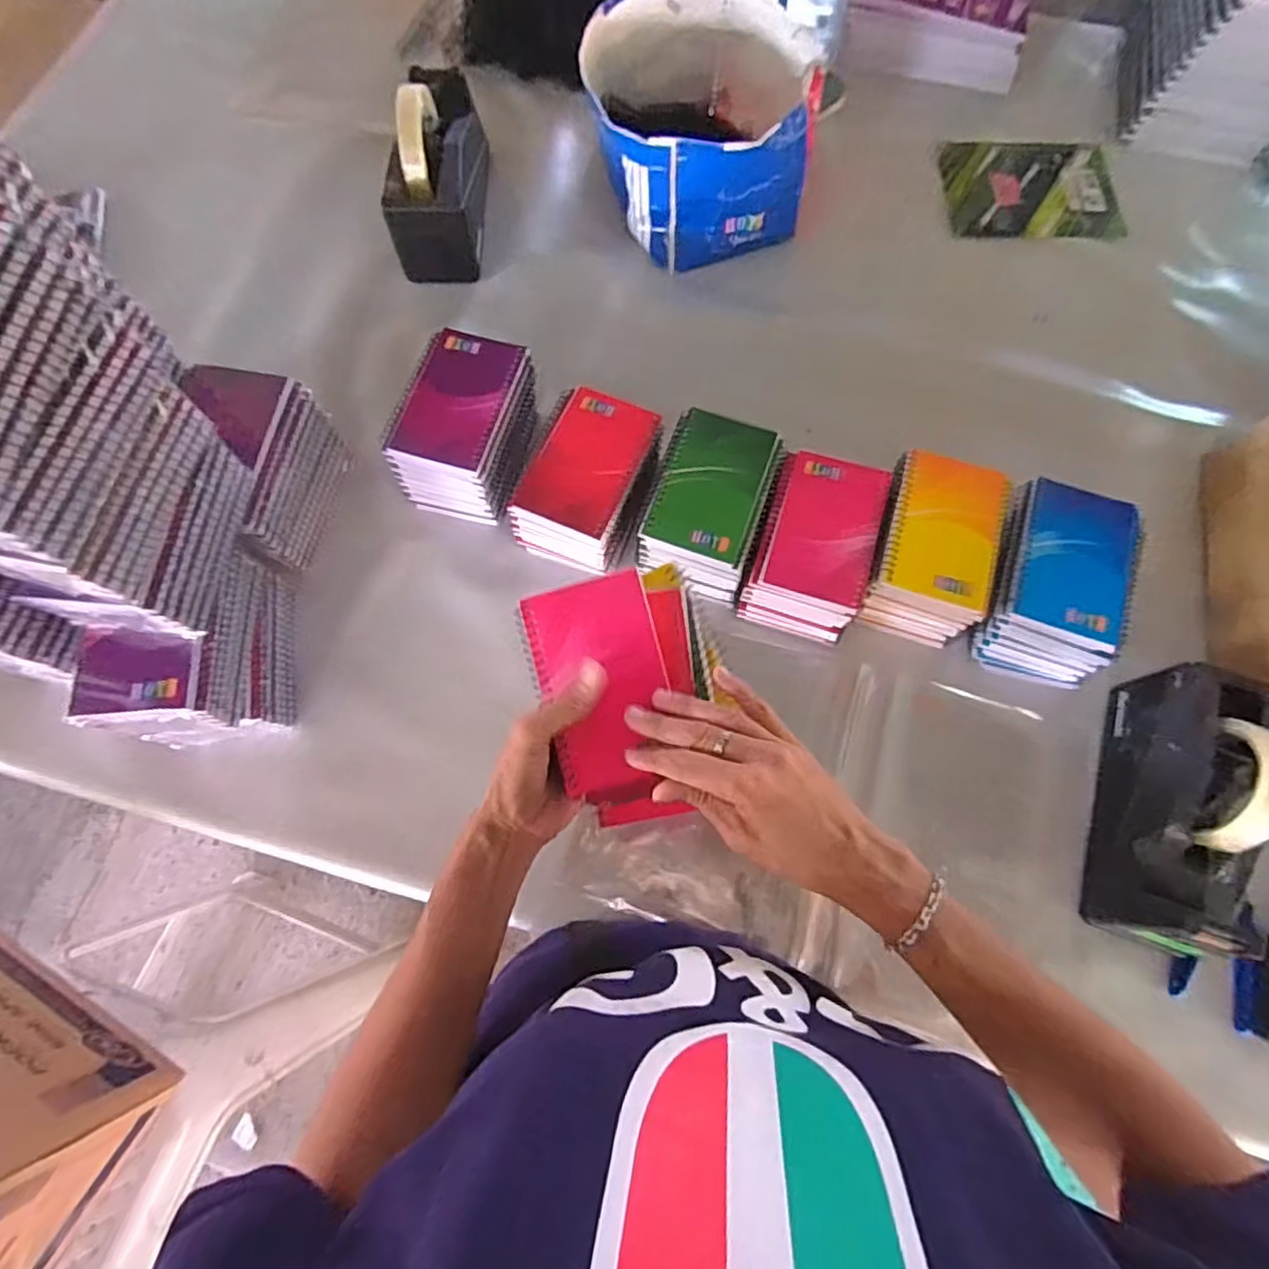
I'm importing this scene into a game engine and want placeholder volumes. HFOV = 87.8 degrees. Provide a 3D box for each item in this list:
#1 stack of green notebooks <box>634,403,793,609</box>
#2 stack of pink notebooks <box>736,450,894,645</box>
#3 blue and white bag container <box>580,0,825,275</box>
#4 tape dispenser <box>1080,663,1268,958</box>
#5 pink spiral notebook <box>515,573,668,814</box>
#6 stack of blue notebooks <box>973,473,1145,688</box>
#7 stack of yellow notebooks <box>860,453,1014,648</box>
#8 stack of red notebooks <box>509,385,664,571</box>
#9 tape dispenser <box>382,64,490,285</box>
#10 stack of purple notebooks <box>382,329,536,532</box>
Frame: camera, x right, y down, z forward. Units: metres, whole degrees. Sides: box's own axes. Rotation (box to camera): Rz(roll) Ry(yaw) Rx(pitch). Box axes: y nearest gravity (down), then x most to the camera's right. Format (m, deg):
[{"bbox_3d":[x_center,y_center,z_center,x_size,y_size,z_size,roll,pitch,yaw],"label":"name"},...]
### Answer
[{"bbox_3d":[0.066,-0.111,0.586,0.096,0.072,0.139,18,73,6],"label":"stack of green notebooks"},{"bbox_3d":[0.157,-0.076,0.587,0.092,0.079,0.138,18,73,5],"label":"stack of pink notebooks"},{"bbox_3d":[0.069,-0.535,0.692,0.227,0.127,0.217,-12,73,-4],"label":"blue and white bag container"},{"bbox_3d":[0.424,0.129,0.499,0.080,0.119,0.210,18,73,5],"label":"tape dispenser"},{"bbox_3d":[-0.020,0.035,0.423,0.082,0.011,0.140,-16,86,4],"label":"pink spiral notebook"},{"bbox_3d":[0.360,-0.044,0.570,0.109,0.085,0.148,13,73,4],"label":"stack of blue notebooks"},{"bbox_3d":[0.258,-0.074,0.581,0.096,0.080,0.140,14,73,4],"label":"stack of yellow notebooks"},{"bbox_3d":[-0.039,-0.135,0.599,0.105,0.079,0.138,20,73,6],"label":"stack of red notebooks"},{"bbox_3d":[-0.204,-0.485,0.675,0.078,0.121,0.194,0,72,0],"label":"tape dispenser"},{"bbox_3d":[-0.153,-0.192,0.603,0.102,0.066,0.140,15,73,4],"label":"stack of purple notebooks"}]

